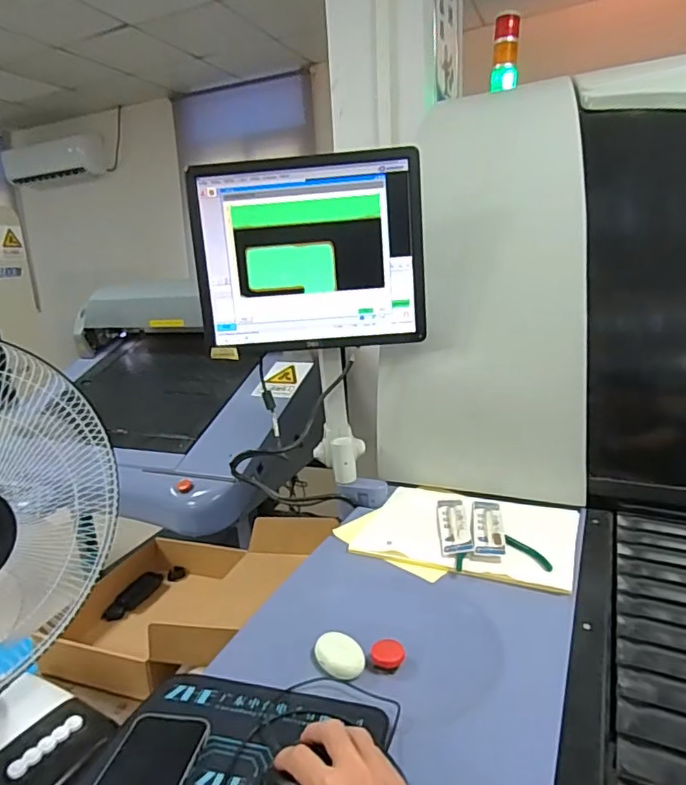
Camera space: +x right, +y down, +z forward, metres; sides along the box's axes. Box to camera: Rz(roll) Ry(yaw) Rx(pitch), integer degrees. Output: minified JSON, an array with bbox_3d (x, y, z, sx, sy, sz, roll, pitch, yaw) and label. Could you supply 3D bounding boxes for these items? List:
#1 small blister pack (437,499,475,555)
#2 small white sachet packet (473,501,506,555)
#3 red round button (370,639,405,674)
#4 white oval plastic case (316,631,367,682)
[{"bbox_3d":[0.177,0.206,0.864,0.046,0.013,0.186,-1,14,8],"label":"small blister pack"},{"bbox_3d":[0.229,0.207,0.849,0.045,0.012,0.181,0,14,13],"label":"small white sachet packet"},{"bbox_3d":[0.053,0.309,0.635,0.039,0.017,0.037,-1,14,0],"label":"red round button"},{"bbox_3d":[-0.004,0.306,0.629,0.045,0.020,0.057,-12,18,-36],"label":"white oval plastic case"}]

